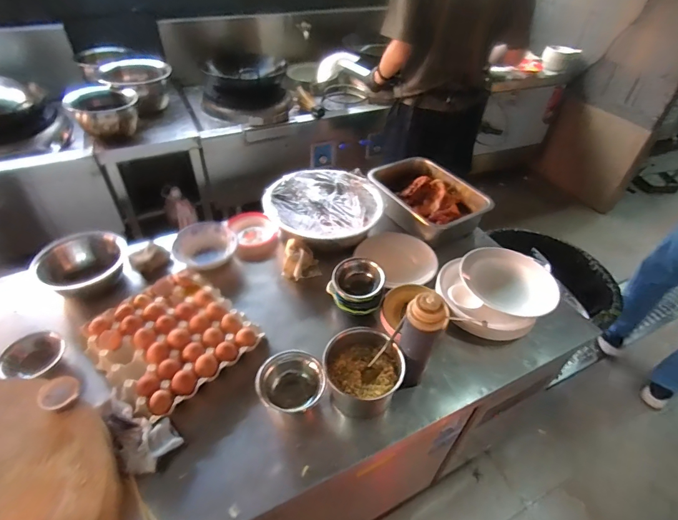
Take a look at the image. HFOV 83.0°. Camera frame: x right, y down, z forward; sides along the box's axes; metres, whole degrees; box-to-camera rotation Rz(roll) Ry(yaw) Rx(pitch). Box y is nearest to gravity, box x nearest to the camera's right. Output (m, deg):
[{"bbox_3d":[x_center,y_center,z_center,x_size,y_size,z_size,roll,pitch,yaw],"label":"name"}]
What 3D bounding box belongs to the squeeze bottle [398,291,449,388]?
[{"bbox_3d":[0.153,0.155,0.728,0.071,0.211,0.068,6,43,4],"label":"squeeze bottle"}]

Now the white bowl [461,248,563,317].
[{"bbox_3d":[0.418,0.049,0.947,0.231,0.046,0.185,31,50,27],"label":"white bowl"}]

